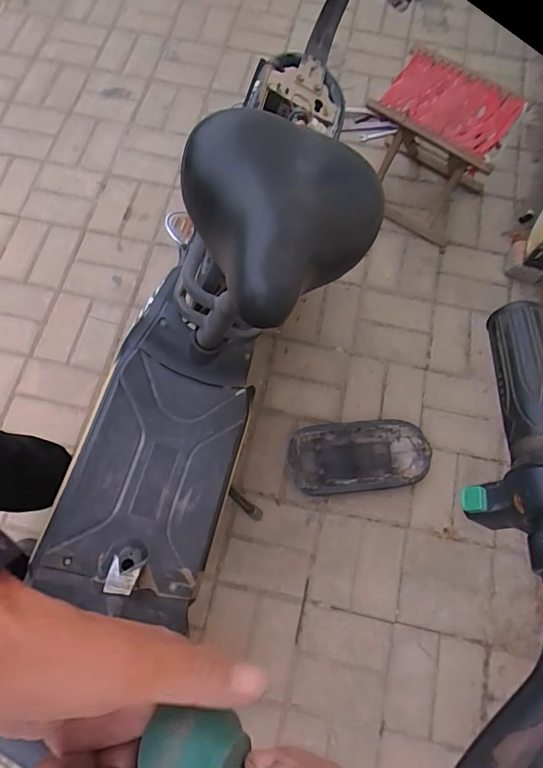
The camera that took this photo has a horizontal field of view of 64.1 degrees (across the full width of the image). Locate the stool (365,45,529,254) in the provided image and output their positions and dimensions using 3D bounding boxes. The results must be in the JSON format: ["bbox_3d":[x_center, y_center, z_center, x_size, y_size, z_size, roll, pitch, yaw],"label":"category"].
[{"bbox_3d":[0.446,-0.652,1.195,0.341,0.295,0.313,36,75,11],"label":"stool"}]

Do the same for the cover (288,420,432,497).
[{"bbox_3d":[0.209,0.173,1.032,0.324,0.054,0.160,-6,72,-2],"label":"cover"}]

